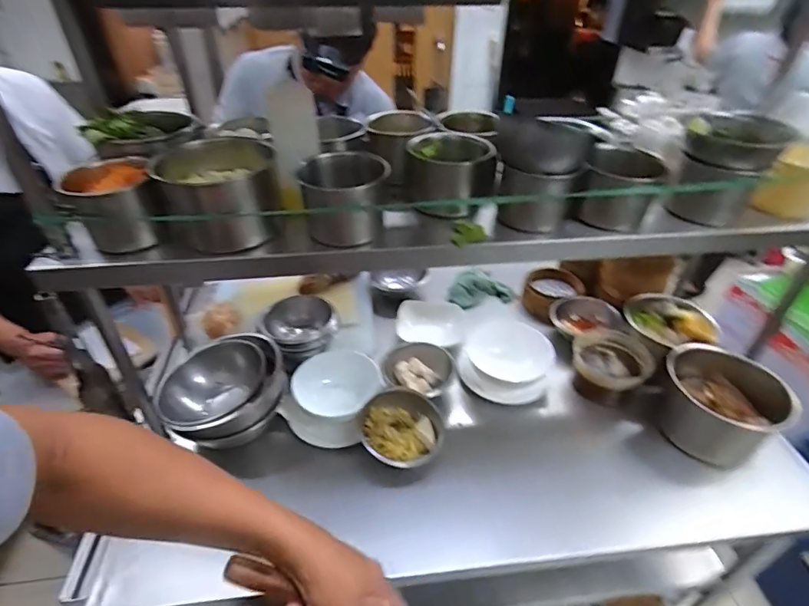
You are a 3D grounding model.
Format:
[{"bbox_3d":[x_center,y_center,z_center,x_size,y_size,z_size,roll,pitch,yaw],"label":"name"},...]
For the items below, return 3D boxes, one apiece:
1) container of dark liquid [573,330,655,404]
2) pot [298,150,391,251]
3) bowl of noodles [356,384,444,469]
[{"bbox_3d":[0.419,0.129,0.947,0.145,0.080,0.129,16,40,19],"label":"container of dark liquid"},{"bbox_3d":[-0.084,-0.139,0.649,0.117,0.105,0.120,-8,38,-11],"label":"pot"},{"bbox_3d":[-0.005,0.234,0.838,0.148,0.078,0.141,0,38,0],"label":"bowl of noodles"}]

